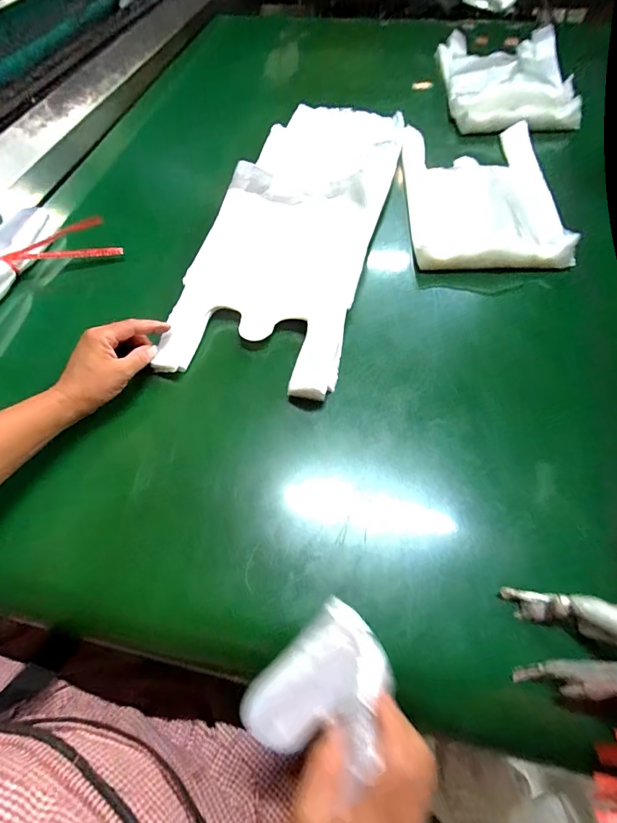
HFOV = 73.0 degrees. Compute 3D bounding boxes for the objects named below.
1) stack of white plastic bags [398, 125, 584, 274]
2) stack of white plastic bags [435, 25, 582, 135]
[{"bbox_3d":[0.246,-0.315,0.607,0.208,0.039,0.312,1,58,2],"label":"stack of white plastic bags"},{"bbox_3d":[0.359,-0.617,0.768,0.211,0.062,0.355,1,58,2],"label":"stack of white plastic bags"}]

